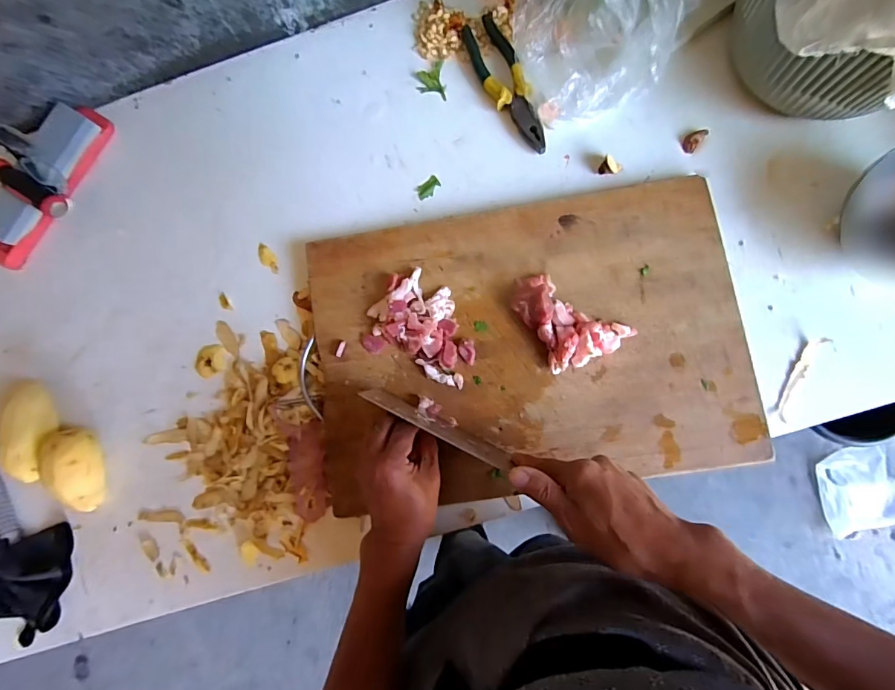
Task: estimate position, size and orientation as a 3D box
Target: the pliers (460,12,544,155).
[{"bbox_3d":[0.072,-0.334,0.572,0.053,0.023,0.199,-19,81,3],"label":"pliers"}]

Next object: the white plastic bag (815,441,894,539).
[{"bbox_3d":[1.132,0.379,1.191,0.258,0.036,0.208,-15,81,4],"label":"white plastic bag"}]

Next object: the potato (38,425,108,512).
[{"bbox_3d":[-0.460,0.151,0.548,0.061,0.055,0.105,-7,82,5],"label":"potato"}]

